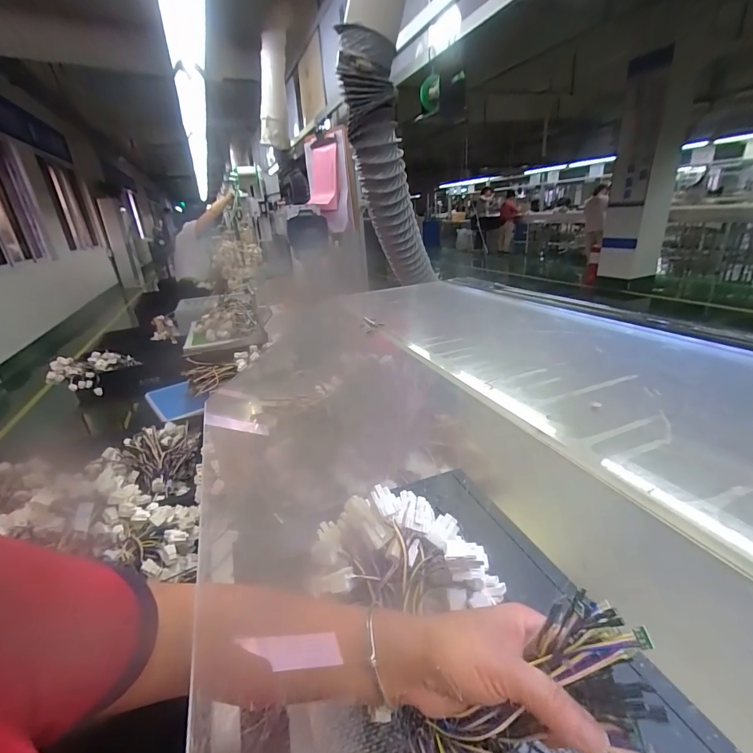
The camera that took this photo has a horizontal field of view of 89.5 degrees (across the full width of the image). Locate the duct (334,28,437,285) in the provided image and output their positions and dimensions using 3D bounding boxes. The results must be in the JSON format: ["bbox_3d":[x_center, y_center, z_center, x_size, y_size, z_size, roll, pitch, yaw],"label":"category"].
[{"bbox_3d":[0.030,-0.320,0.675,0.081,0.472,0.082,5,63,20],"label":"duct"}]

